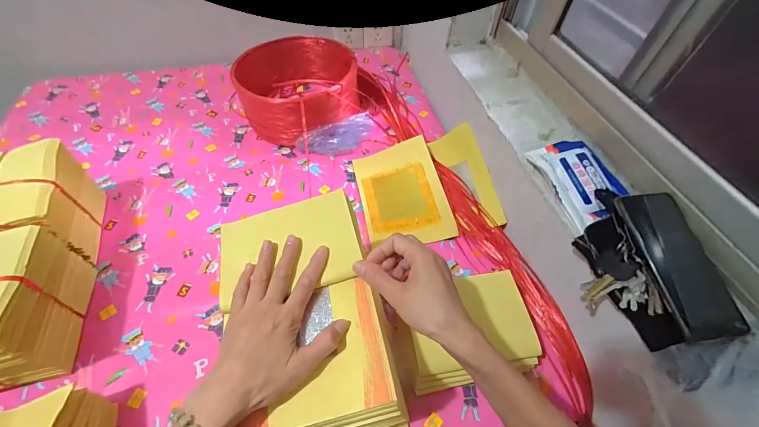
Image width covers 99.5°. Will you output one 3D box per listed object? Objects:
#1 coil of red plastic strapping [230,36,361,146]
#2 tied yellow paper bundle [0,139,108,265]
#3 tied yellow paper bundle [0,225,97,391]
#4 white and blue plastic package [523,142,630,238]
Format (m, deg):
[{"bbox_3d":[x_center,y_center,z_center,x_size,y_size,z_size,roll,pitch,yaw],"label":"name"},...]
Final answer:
[{"bbox_3d":[-0.179,-0.279,0.738,0.248,0.121,0.250,1,55,-1],"label":"coil of red plastic strapping"},{"bbox_3d":[-0.550,-0.008,0.520,0.121,0.151,0.170,-14,56,-11],"label":"tied yellow paper bundle"},{"bbox_3d":[-0.496,0.127,0.426,0.122,0.141,0.171,-11,56,-9],"label":"tied yellow paper bundle"},{"bbox_3d":[0.291,-0.049,0.472,0.094,0.037,0.152,-10,54,-10],"label":"white and blue plastic package"}]

